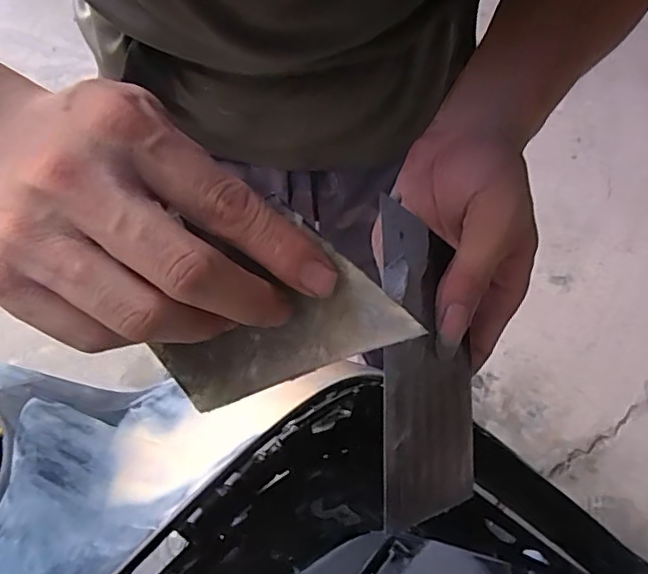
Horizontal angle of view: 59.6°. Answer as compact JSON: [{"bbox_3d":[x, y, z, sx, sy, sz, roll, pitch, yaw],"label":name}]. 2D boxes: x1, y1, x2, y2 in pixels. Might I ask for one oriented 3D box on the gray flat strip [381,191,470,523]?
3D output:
[{"bbox_3d":[0.052,0.035,0.268,0.007,0.073,0.140,-4,85,43],"label":"gray flat strip"}]

